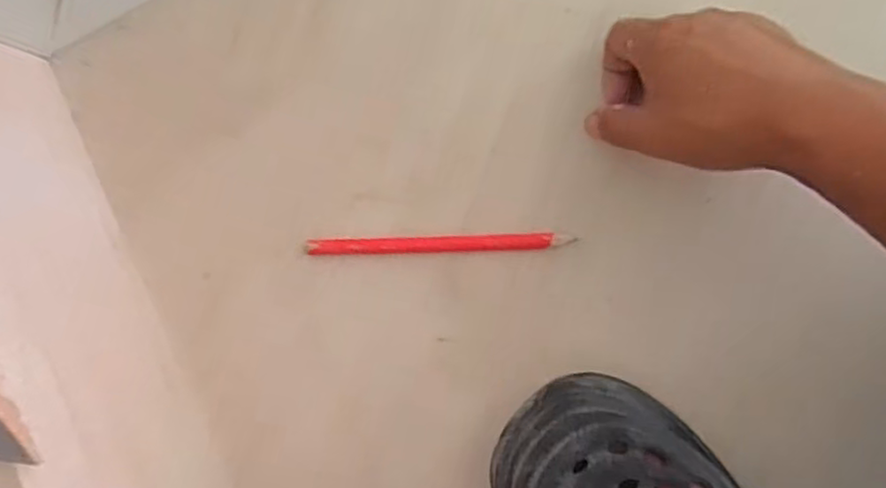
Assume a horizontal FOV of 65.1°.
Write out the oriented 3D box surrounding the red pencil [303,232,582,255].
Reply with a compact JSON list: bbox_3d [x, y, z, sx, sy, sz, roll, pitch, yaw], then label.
[{"bbox_3d":[-0.004,0.000,0.436,0.167,0.010,0.010,-2,92,8],"label":"red pencil"}]

